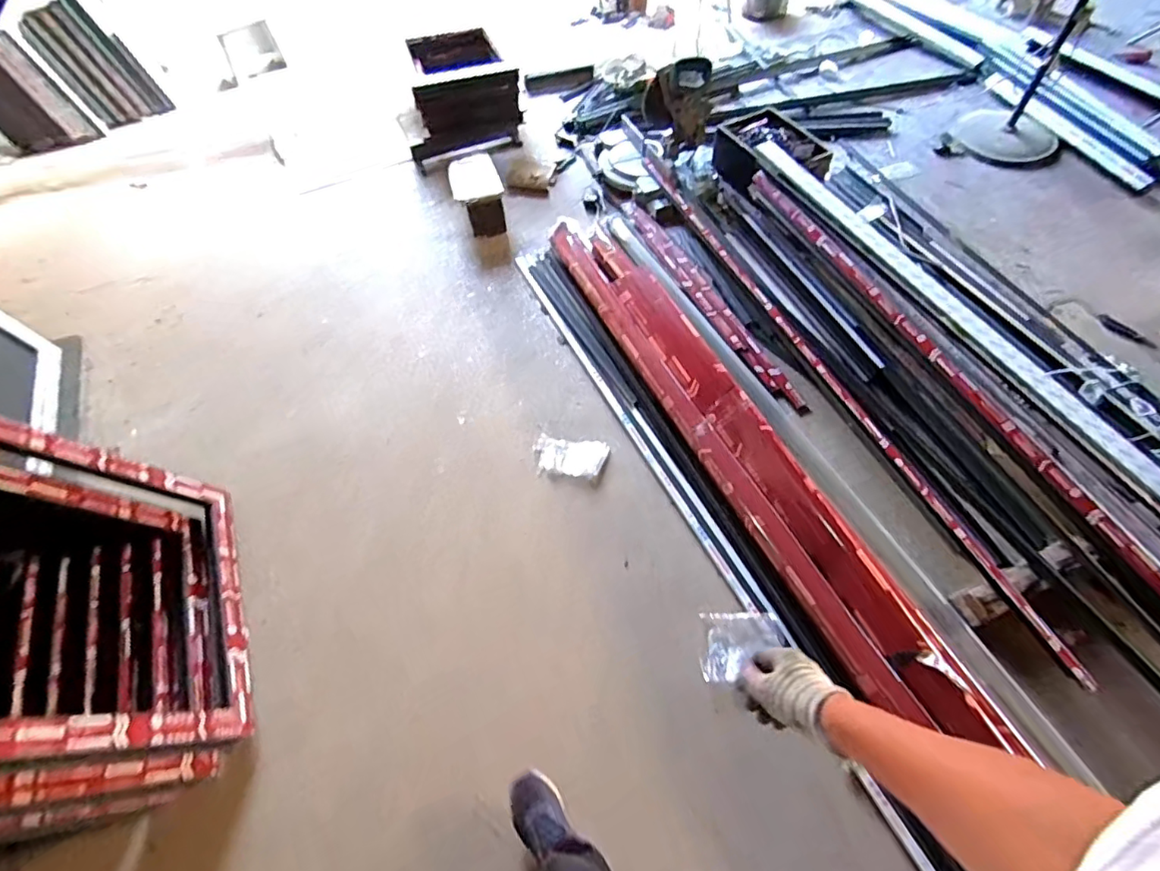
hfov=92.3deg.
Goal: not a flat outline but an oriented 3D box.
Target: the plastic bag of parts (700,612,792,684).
[{"bbox_3d":[0.416,0.537,1.426,0.212,0.023,0.164,-1,56,0],"label":"plastic bag of parts"}]

